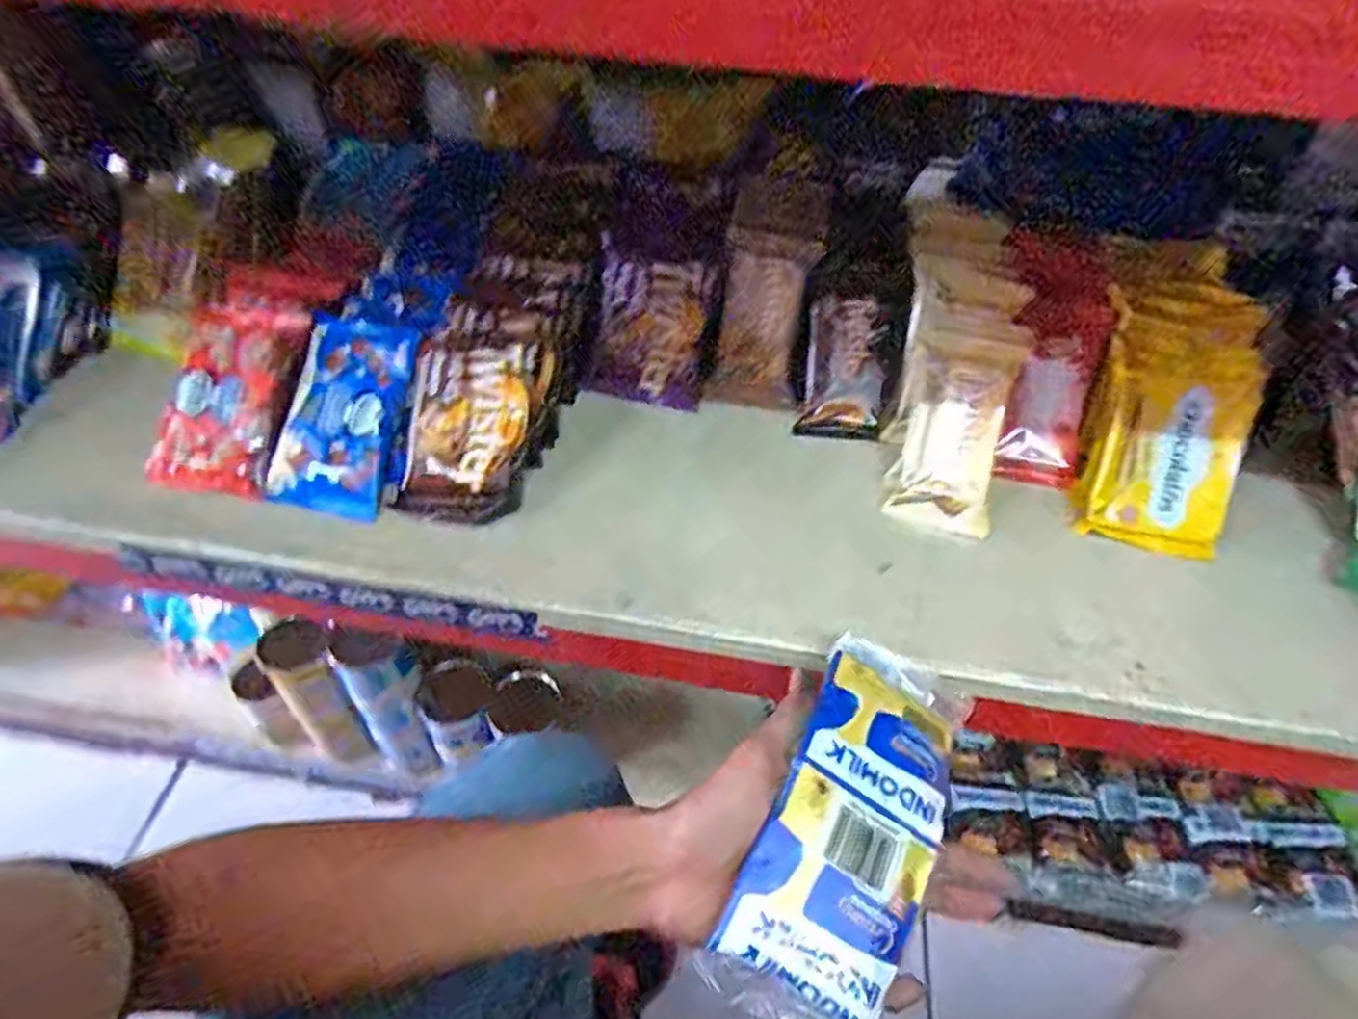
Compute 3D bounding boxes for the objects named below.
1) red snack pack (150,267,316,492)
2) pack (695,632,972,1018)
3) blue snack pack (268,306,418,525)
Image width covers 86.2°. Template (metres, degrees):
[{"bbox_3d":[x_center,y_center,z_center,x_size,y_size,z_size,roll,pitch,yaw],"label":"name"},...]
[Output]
[{"bbox_3d":[-0.344,-0.100,0.561,0.086,0.028,0.180,6,72,2],"label":"red snack pack"},{"bbox_3d":[0.090,0.151,0.365,0.077,0.037,0.199,24,51,18],"label":"pack"},{"bbox_3d":[-0.251,-0.074,0.551,0.091,0.023,0.156,8,83,5],"label":"blue snack pack"}]

